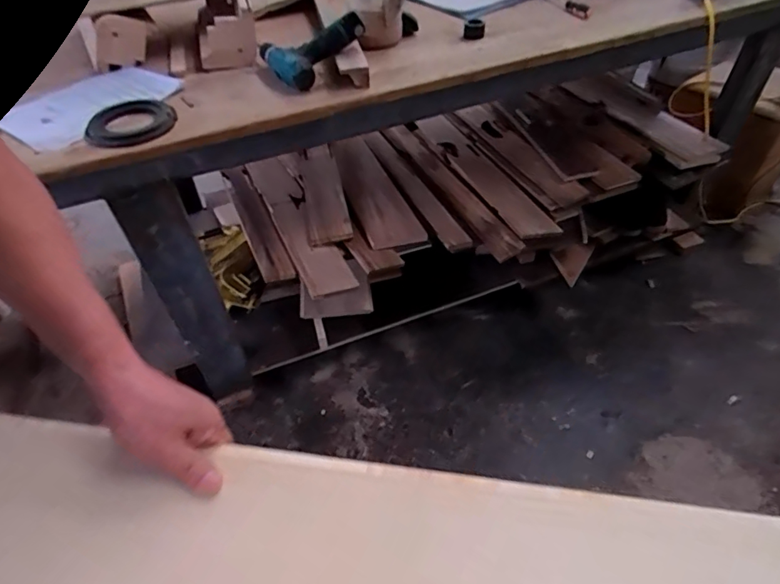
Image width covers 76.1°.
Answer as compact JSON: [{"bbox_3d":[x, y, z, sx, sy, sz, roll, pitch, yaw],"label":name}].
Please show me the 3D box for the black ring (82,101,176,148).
[{"bbox_3d":[-0.444,-0.288,0.856,0.134,0.018,0.133,-3,46,3],"label":"black ring"}]

